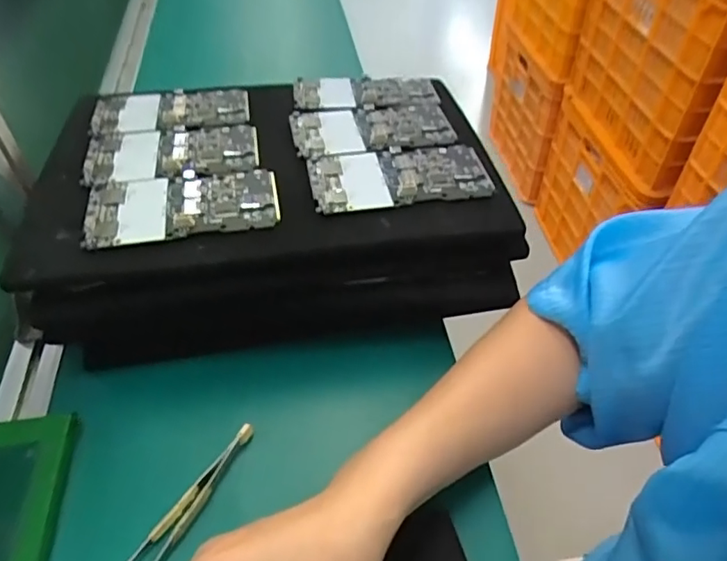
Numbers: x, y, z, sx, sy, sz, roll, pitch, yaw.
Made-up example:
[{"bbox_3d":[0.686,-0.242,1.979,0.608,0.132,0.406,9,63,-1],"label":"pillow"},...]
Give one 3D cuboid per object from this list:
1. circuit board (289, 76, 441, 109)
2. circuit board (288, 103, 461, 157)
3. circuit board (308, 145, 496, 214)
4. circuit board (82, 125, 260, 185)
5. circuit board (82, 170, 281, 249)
[{"bbox_3d":[0.002,-0.171,0.505,0.129,0.007,0.063,-2,48,-7],"label":"circuit board"},{"bbox_3d":[0.006,-0.127,0.456,0.129,0.013,0.069,-10,48,-8],"label":"circuit board"},{"bbox_3d":[0.026,-0.078,0.408,0.128,0.006,0.061,-10,48,-7],"label":"circuit board"},{"bbox_3d":[-0.147,-0.100,0.429,0.126,0.008,0.064,-8,48,-6],"label":"circuit board"},{"bbox_3d":[-0.124,-0.053,0.382,0.125,0.007,0.060,-10,48,-8],"label":"circuit board"}]

